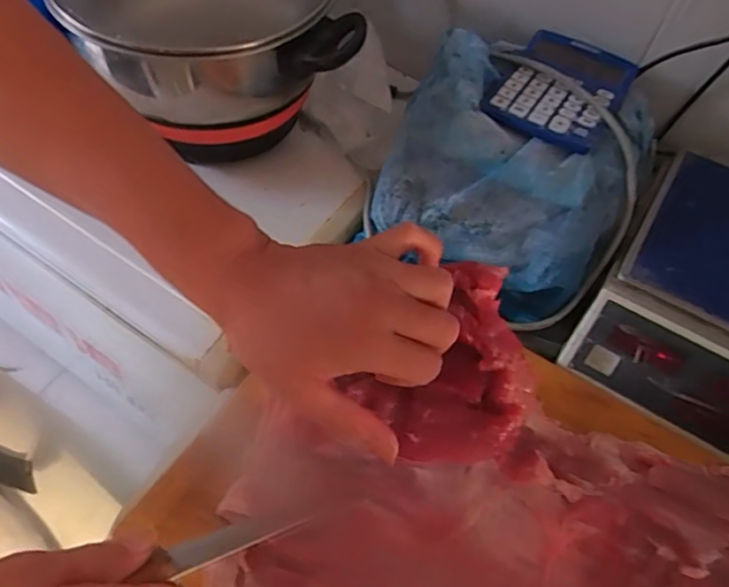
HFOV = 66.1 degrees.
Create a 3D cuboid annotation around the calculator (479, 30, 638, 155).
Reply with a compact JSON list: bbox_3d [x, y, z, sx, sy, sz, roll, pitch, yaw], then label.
[{"bbox_3d":[0.202,-0.219,0.590,0.129,0.021,0.149,28,60,15],"label":"calculator"}]

